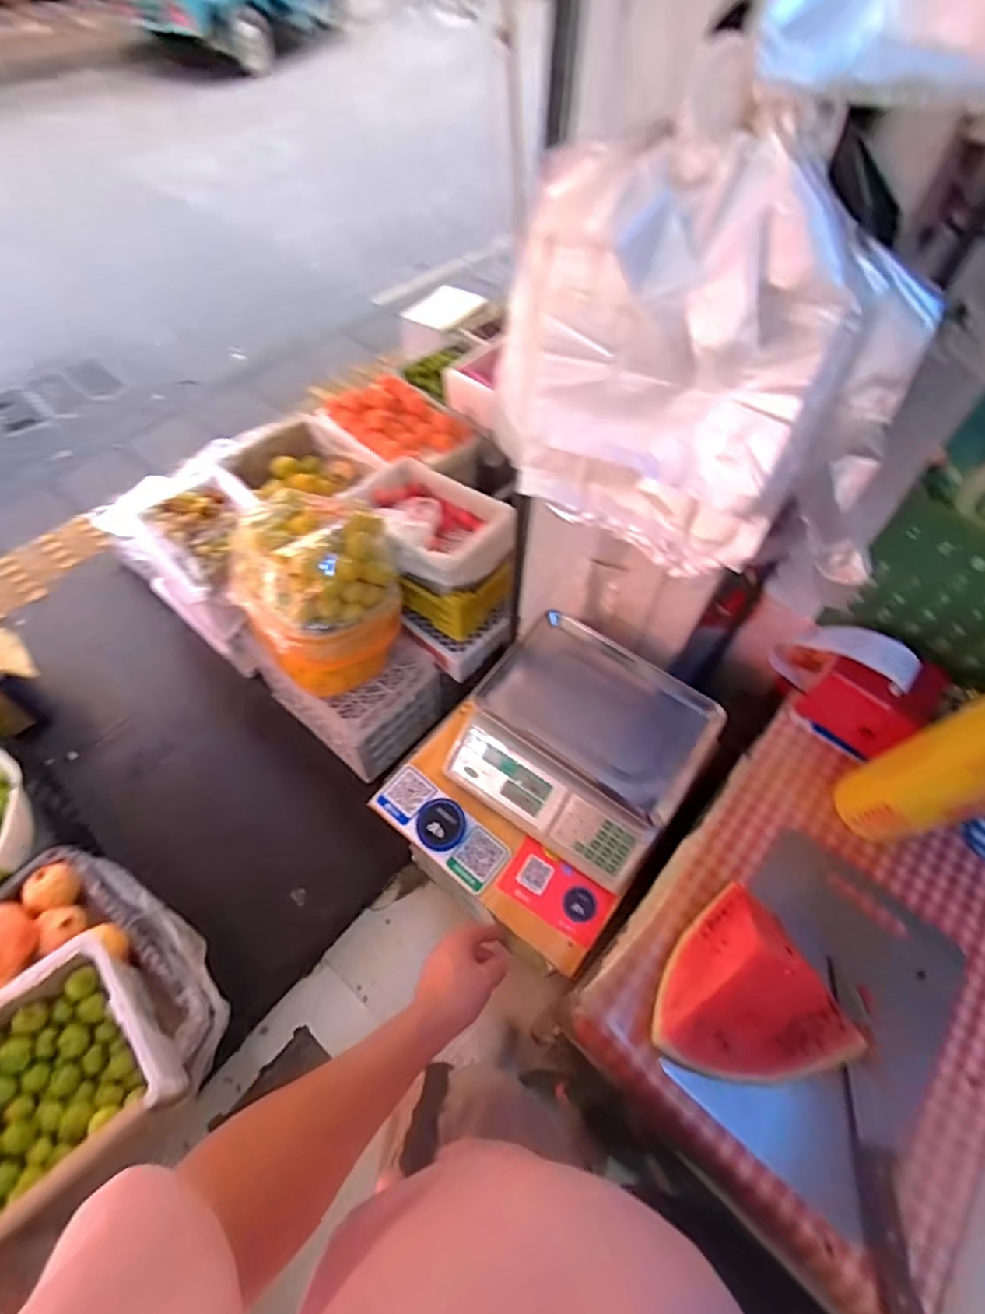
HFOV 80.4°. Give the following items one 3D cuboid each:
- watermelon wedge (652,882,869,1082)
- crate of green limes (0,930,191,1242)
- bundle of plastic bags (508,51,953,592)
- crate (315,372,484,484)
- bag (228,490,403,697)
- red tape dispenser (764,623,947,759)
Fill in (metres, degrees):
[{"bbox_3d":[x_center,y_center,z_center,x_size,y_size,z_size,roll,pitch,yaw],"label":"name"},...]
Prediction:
[{"bbox_3d":[0.257,0.350,0.588,0.176,0.100,0.178,-26,61,-18],"label":"watermelon wedge"},{"bbox_3d":[-0.704,0.658,0.865,0.388,0.148,0.299,-34,64,-22],"label":"crate of green limes"},{"bbox_3d":[0.195,-0.279,0.584,0.419,0.397,0.096,28,60,16],"label":"bundle of plastic bags"},{"bbox_3d":[-0.267,-0.672,1.726,0.441,0.144,0.244,40,64,21],"label":"crate"},{"bbox_3d":[-0.390,-0.147,1.291,0.309,0.335,0.307,32,61,18],"label":"bag"},{"bbox_3d":[0.500,0.035,0.815,0.115,0.138,0.190,-37,65,-23],"label":"red tape dispenser"}]

